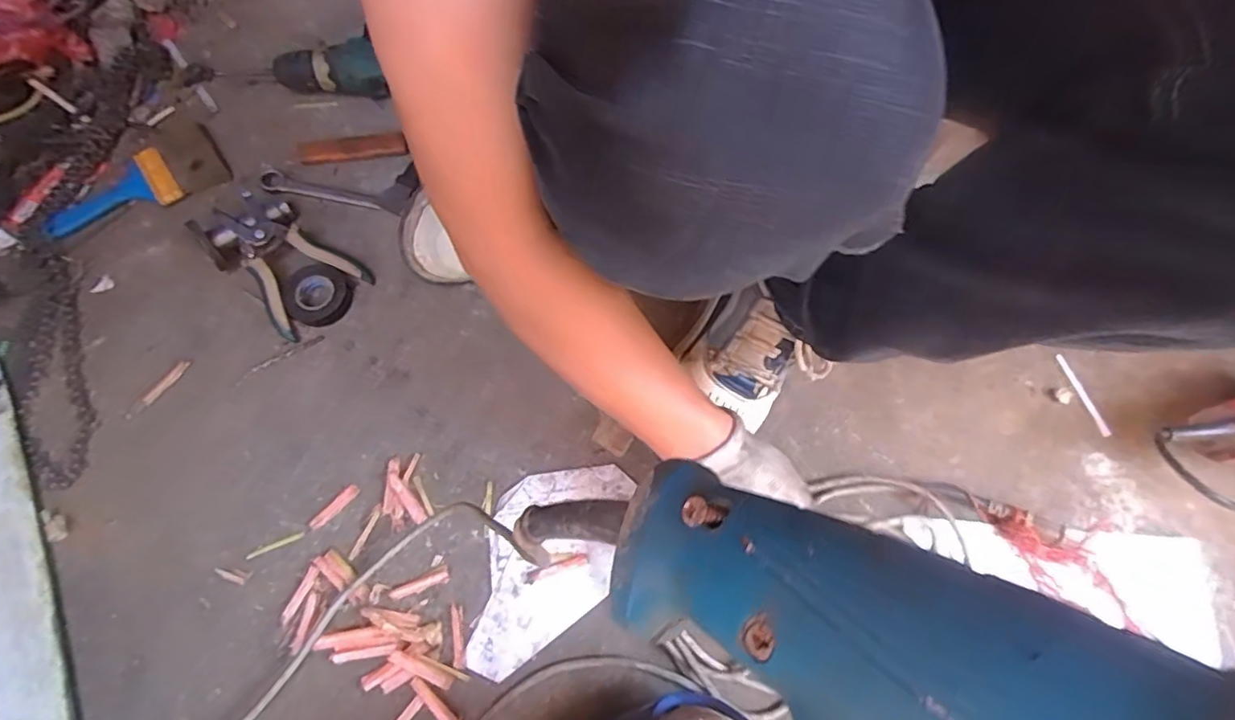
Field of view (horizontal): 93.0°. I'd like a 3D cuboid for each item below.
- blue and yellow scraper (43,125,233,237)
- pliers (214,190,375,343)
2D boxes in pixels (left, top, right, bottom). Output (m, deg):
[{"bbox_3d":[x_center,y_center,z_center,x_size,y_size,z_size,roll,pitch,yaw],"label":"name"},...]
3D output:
[{"bbox_3d":[-0.515,-0.183,0.626,0.187,0.028,0.071,-38,77,-12],"label":"blue and yellow scraper"},{"bbox_3d":[-0.341,-0.101,0.596,0.153,0.034,0.100,41,74,11],"label":"pliers"}]

